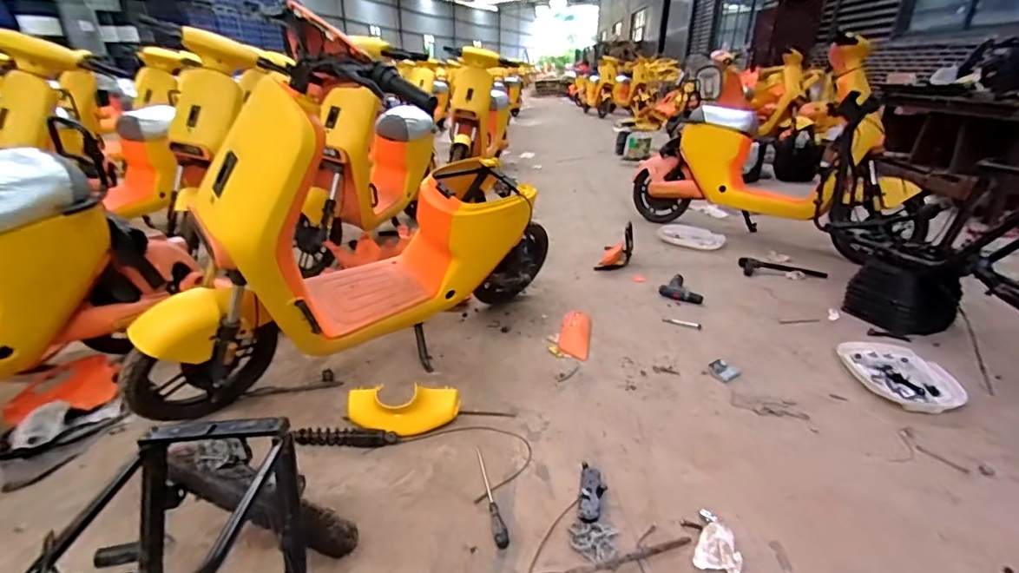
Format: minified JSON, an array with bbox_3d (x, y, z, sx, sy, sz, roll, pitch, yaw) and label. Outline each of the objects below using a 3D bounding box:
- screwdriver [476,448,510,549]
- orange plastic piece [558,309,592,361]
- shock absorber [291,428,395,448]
[{"bbox_3d":[-0.042,0.468,1.146,0.031,0.024,0.287,-4,25,-12],"label":"screwdriver"},{"bbox_3d":[0.242,0.167,1.822,0.104,0.035,0.295,6,25,9],"label":"orange plastic piece"},{"bbox_3d":[-0.422,0.394,1.297,0.258,0.039,0.044,1,25,-1],"label":"shock absorber"}]

